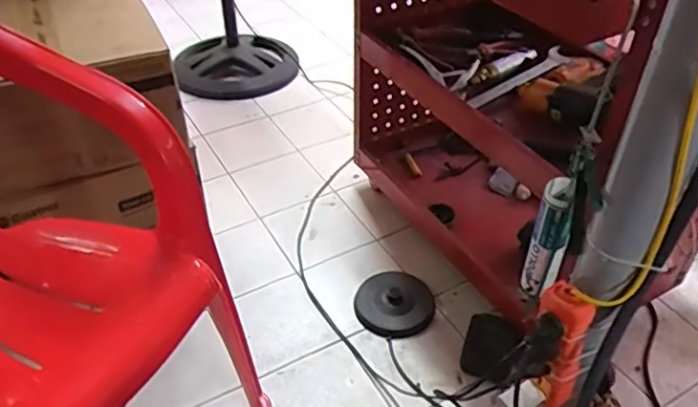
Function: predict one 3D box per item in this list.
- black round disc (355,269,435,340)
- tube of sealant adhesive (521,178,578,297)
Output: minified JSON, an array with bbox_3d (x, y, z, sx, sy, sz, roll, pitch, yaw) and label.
[{"bbox_3d":[0.088,0.198,1.235,0.150,0.031,0.172,-11,41,-12],"label":"black round disc"},{"bbox_3d":[0.290,0.061,0.892,0.050,0.208,0.048,18,43,20],"label":"tube of sealant adhesive"}]

